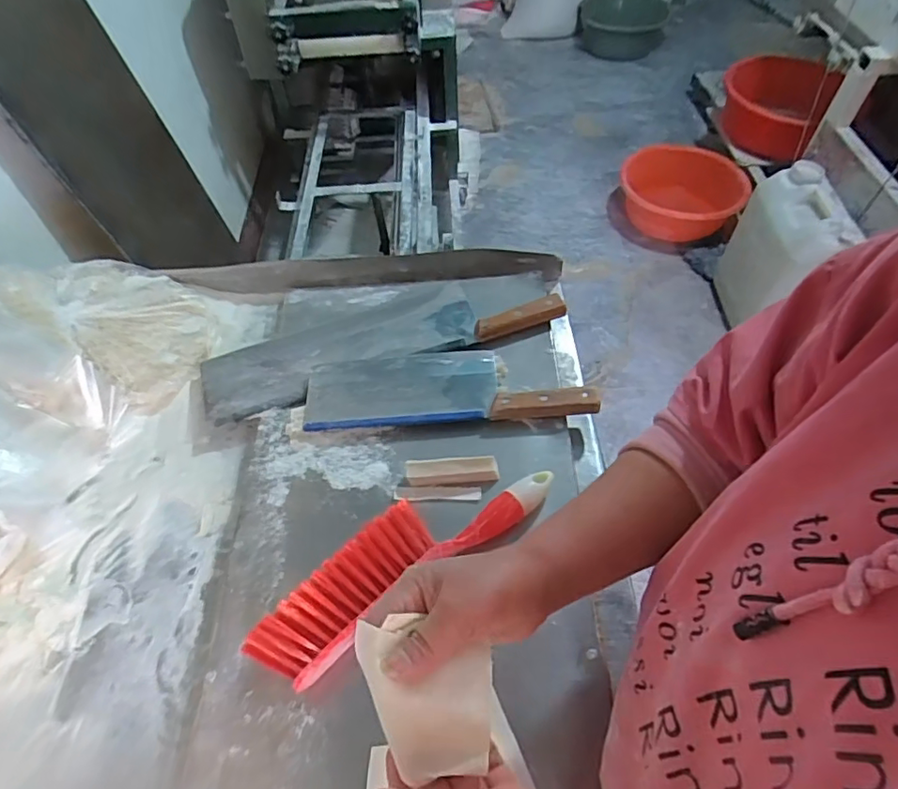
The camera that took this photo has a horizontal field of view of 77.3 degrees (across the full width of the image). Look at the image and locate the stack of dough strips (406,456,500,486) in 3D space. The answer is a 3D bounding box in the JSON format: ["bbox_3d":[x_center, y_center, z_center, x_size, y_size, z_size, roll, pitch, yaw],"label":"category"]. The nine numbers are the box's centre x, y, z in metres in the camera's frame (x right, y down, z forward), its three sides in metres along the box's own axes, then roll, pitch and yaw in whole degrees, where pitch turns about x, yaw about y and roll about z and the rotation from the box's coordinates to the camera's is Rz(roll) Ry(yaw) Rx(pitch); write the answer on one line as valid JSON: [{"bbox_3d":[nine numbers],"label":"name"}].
[{"bbox_3d":[0.003,0.080,0.587,0.094,0.027,0.020,-4,54,0],"label":"stack of dough strips"}]

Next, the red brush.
[{"bbox_3d":[-0.039,0.146,0.525,0.300,0.048,0.083,-33,60,-19],"label":"red brush"}]

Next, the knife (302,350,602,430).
[{"bbox_3d":[-0.001,-0.012,0.655,0.323,0.016,0.100,-4,54,0],"label":"knife"}]

